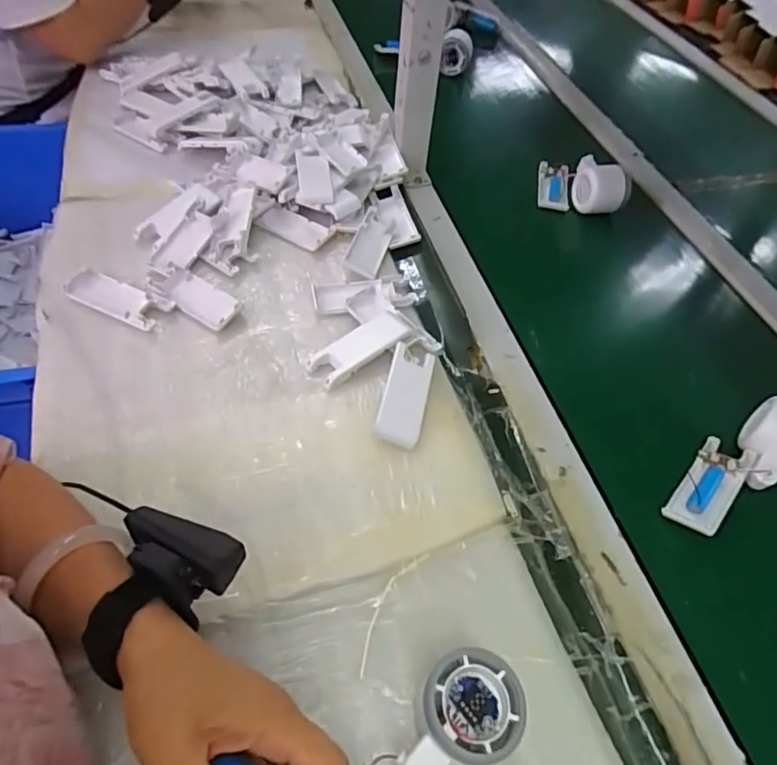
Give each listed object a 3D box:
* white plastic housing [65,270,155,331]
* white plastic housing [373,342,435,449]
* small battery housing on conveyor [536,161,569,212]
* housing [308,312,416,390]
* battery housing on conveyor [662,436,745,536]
[{"bbox_3d":[-0.267,-0.081,0.526,0.100,0.011,0.035,24,55,12],"label":"white plastic housing"},{"bbox_3d":[0.015,0.011,0.474,0.037,0.015,0.099,13,53,4],"label":"white plastic housing"},{"bbox_3d":[0.226,-0.270,0.735,0.041,0.019,0.085,10,53,3],"label":"small battery housing on conveyor"},{"bbox_3d":[-0.027,-0.033,0.503,0.094,0.018,0.041,-30,61,-24],"label":"housing"},{"bbox_3d":[0.274,0.088,0.457,0.040,0.013,0.095,38,59,21],"label":"battery housing on conveyor"}]

